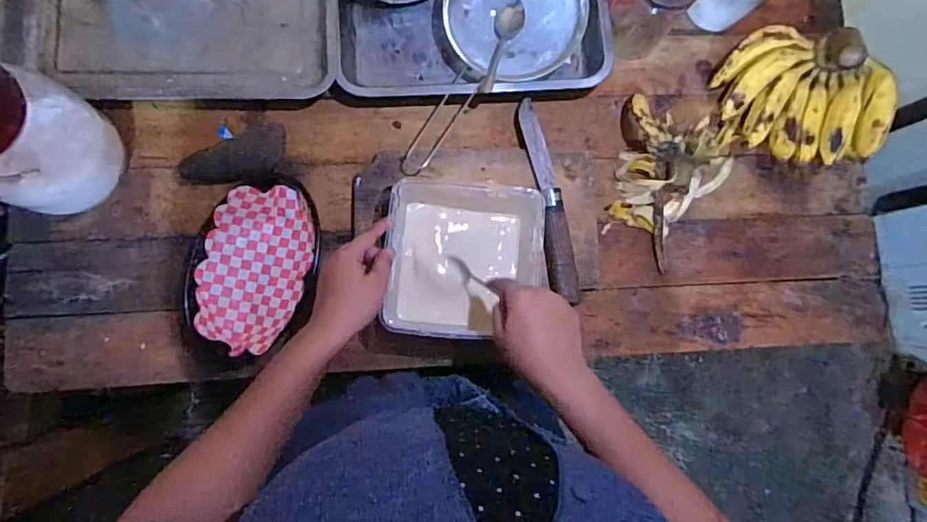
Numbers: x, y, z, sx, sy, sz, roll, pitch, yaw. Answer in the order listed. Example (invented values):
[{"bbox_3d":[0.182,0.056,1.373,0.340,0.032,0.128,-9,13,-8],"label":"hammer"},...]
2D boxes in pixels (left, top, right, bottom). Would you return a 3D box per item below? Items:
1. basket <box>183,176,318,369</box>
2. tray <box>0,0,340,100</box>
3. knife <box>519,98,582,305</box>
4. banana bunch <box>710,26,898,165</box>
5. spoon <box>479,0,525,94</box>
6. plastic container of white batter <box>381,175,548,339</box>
[{"bbox_3d":[-0.241,0.011,0.615,0.141,0.052,0.216,19,82,-4],"label":"basket"},{"bbox_3d":[-0.347,-0.325,0.635,0.382,0.041,0.263,-4,84,-7],"label":"tray"},{"bbox_3d":[0.103,-0.077,0.656,0.036,0.024,0.255,-10,85,-8],"label":"knife"},{"bbox_3d":[0.421,-0.203,0.669,0.177,0.116,0.149,15,82,-5],"label":"banana bunch"},{"bbox_3d":[0.047,-0.268,0.668,0.035,0.028,0.142,17,68,-4],"label":"spoon"},{"bbox_3d":[0.007,0.000,0.615,0.183,0.078,0.175,5,83,-6],"label":"plastic container of white batter"}]

